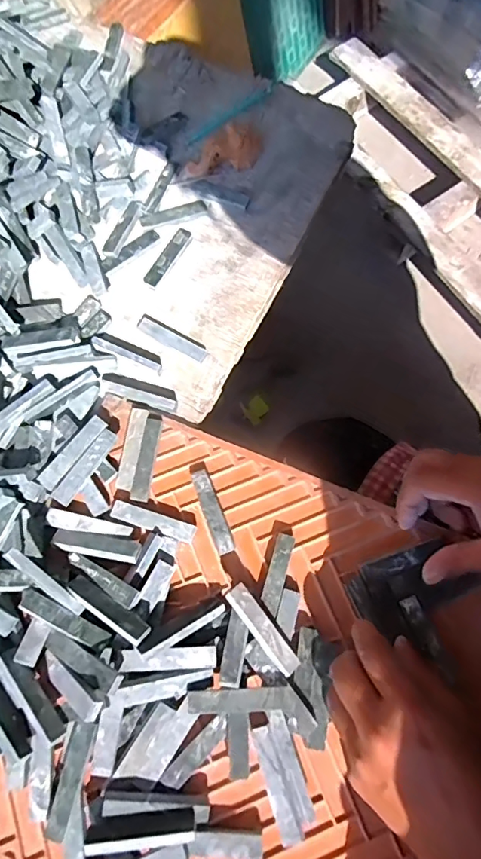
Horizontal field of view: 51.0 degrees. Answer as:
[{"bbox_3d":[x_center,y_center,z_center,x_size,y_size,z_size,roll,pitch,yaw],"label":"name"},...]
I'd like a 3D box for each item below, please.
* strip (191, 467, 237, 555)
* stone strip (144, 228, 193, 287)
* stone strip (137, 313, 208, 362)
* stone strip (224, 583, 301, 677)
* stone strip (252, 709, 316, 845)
[{"bbox_3d":[-0.021,0.060,0.374,0.014,0.009,0.065,-22,72,-6],"label":"strip"},{"bbox_3d":[-0.064,-0.154,0.444,0.014,0.009,0.064,29,74,11],"label":"stone strip"},{"bbox_3d":[-0.056,-0.075,0.411,0.064,0.006,0.016,31,74,11],"label":"stone strip"},{"bbox_3d":[0.016,0.132,0.336,0.016,0.006,0.064,-35,79,-25],"label":"stone strip"},{"bbox_3d":[0.026,0.217,0.317,0.024,0.010,0.068,-17,71,-5],"label":"stone strip"}]

